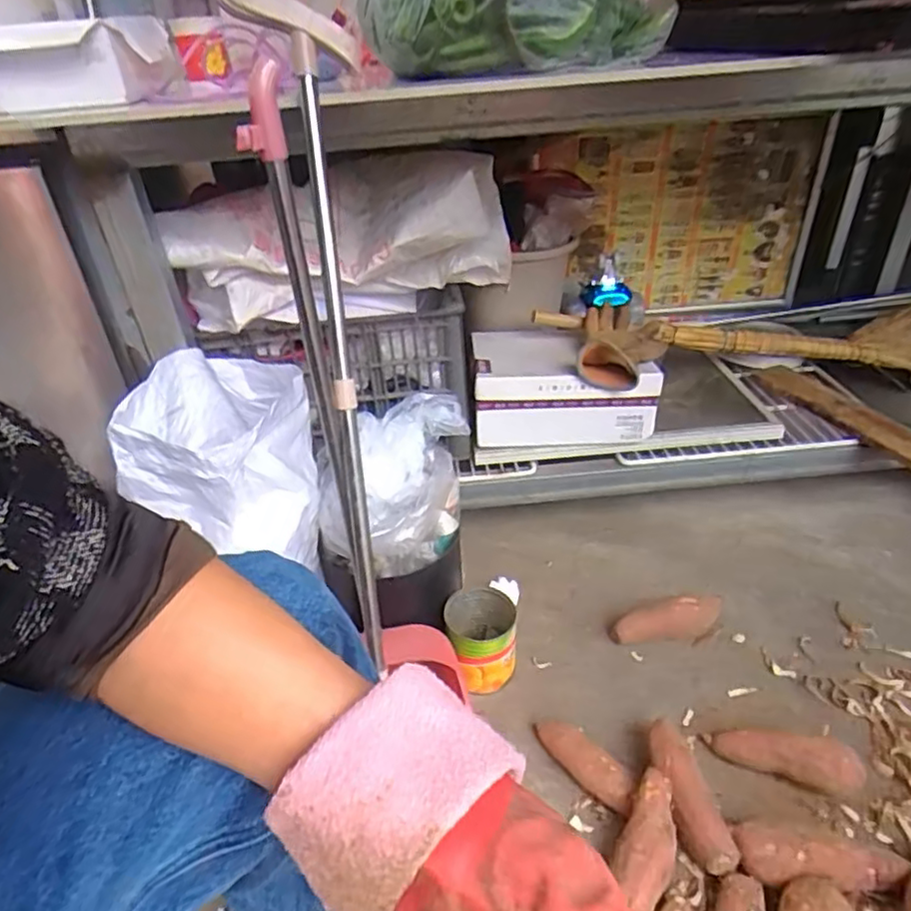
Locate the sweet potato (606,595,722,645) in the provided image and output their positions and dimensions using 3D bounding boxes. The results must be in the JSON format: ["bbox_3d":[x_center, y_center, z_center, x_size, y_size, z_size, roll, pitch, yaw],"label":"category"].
[{"bbox_3d":[0.317,0.246,0.953,0.174,0.054,0.051,-15,34,7],"label":"sweet potato"}]

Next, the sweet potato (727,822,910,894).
[{"bbox_3d":[0.393,0.437,0.677,0.180,0.060,0.059,2,35,8],"label":"sweet potato"}]

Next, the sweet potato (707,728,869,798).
[{"bbox_3d":[0.405,0.372,0.782,0.167,0.065,0.048,12,37,22],"label":"sweet potato"}]

